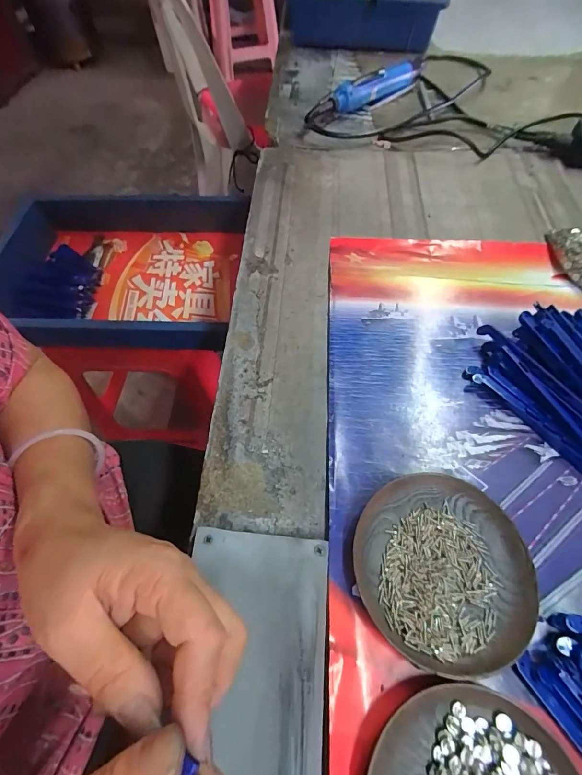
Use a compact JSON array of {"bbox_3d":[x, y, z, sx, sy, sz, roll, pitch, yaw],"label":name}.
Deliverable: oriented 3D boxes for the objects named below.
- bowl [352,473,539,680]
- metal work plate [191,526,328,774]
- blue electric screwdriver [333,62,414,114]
[{"bbox_3d":[0.101,0.121,0.245,0.113,0.014,0.113,0,60,0],"label":"bowl"},{"bbox_3d":[-0.026,0.189,0.207,0.088,0.010,0.195,4,60,3],"label":"metal work plate"},{"bbox_3d":[0.134,-0.481,0.579,0.191,0.038,0.033,-41,67,-21],"label":"blue electric screwdriver"}]

